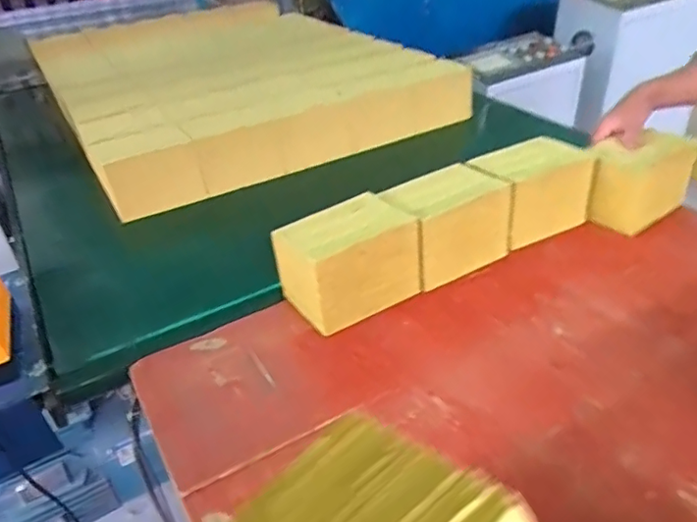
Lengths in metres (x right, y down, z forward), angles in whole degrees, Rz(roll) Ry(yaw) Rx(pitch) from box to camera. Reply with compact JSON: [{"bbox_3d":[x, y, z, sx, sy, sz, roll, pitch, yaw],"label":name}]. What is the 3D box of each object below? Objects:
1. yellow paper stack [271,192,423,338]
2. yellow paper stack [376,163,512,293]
[{"bbox_3d":[-0.001,-0.001,0.778,0.163,0.116,0.128,-22,38,-24],"label":"yellow paper stack"},{"bbox_3d":[0.143,-0.061,0.833,0.163,0.125,0.116,-24,39,-26],"label":"yellow paper stack"}]

